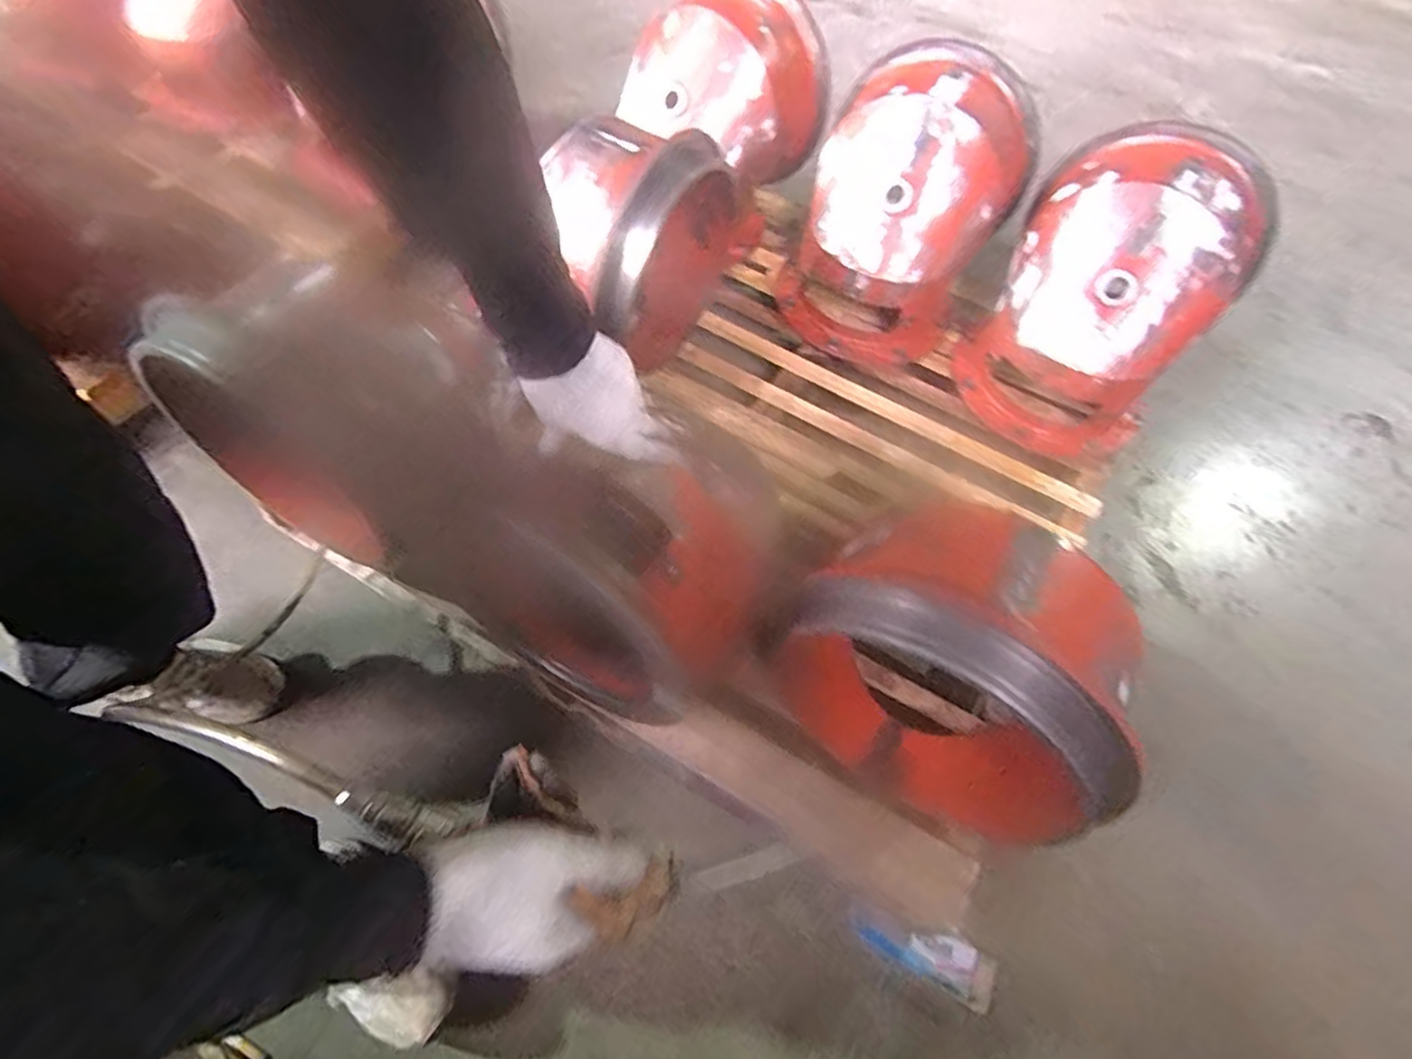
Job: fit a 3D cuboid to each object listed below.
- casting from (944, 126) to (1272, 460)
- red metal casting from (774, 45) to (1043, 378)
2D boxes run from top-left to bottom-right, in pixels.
[{"bbox_3d":[0.612,-0.360,1.075,0.344,0.373,0.342,38,62,16],"label":"casting"},{"bbox_3d":[0.324,-0.556,1.179,0.343,0.369,0.350,36,61,15],"label":"red metal casting"}]

